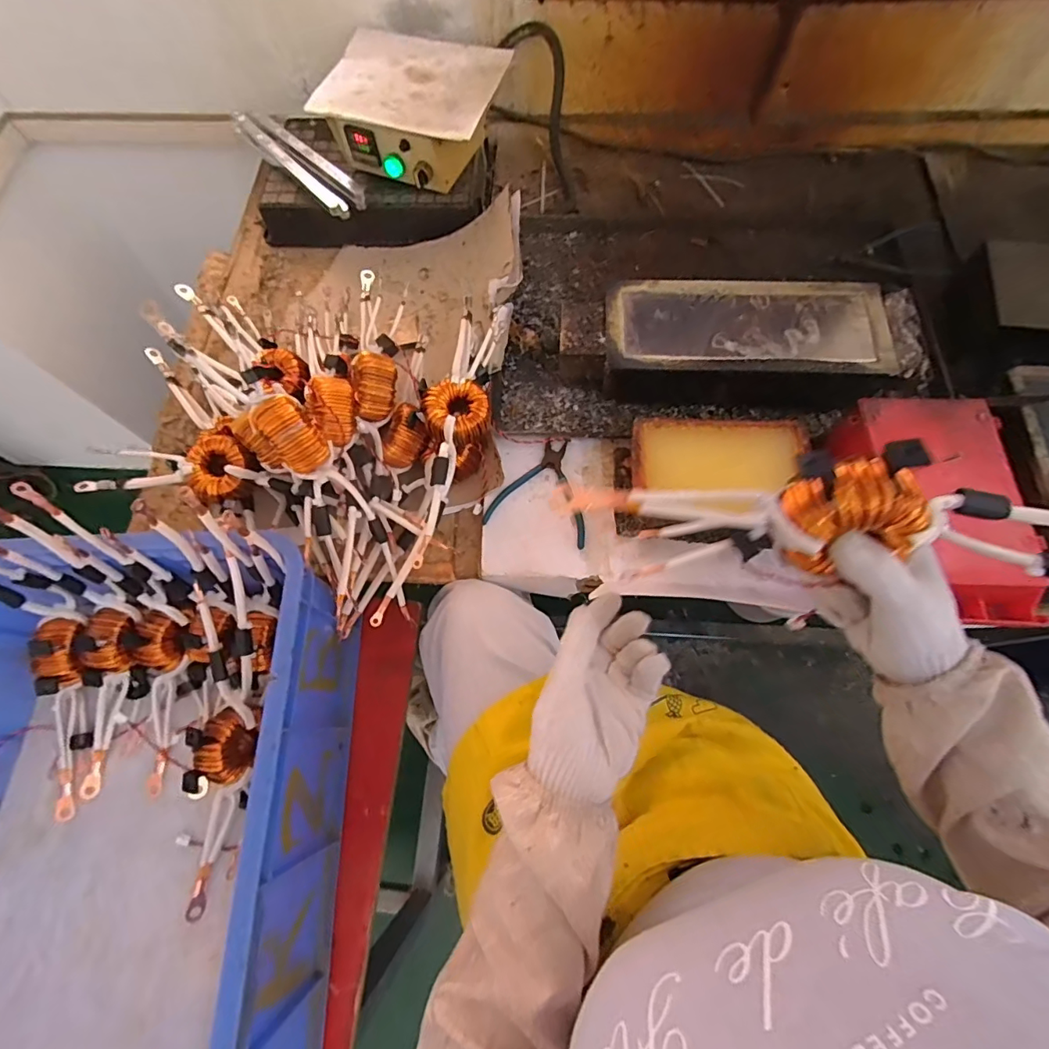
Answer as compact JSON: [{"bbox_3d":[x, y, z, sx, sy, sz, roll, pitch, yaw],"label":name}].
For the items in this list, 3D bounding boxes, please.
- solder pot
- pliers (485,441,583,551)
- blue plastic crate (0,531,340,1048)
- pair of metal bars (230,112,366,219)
[{"bbox_3d":[0.291,-0.228,0.644,0.370,0.090,0.155,3,69,3],"label":"solder pot"},{"bbox_3d":[0.027,-0.046,0.627,0.128,0.008,0.130,15,70,7],"label":"pliers"},{"bbox_3d":[-0.410,0.331,0.463,0.409,0.197,0.585,-3,69,1],"label":"blue plastic crate"},{"bbox_3d":[-0.356,-0.578,0.779,0.067,0.028,0.292,-40,73,-12],"label":"pair of metal bars"}]

